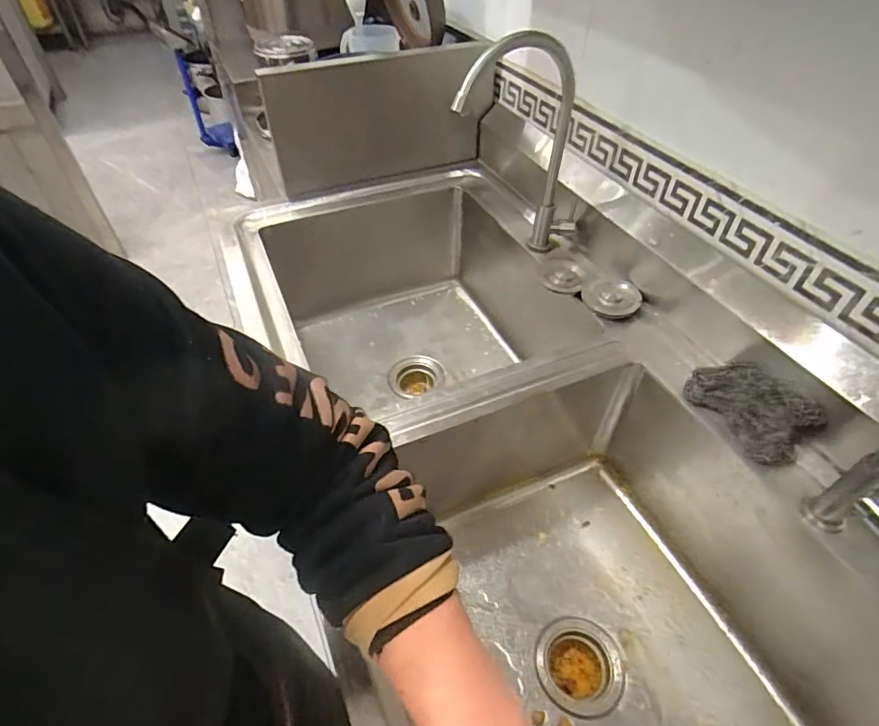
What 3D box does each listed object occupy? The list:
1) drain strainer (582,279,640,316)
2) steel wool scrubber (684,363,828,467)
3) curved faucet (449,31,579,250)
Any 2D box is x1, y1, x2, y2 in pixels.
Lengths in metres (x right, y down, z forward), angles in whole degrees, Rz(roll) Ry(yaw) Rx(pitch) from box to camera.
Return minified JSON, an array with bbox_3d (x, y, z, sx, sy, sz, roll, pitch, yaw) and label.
[{"bbox_3d":[0.254,-0.097,0.741,0.081,0.019,0.066,17,48,14],"label":"drain strainer"},{"bbox_3d":[0.361,0.047,0.578,0.082,0.058,0.134,-17,49,-17],"label":"steel wool scrubber"},{"bbox_3d":[0.116,-0.287,0.719,0.211,0.315,0.070,-29,53,-26],"label":"curved faucet"}]

